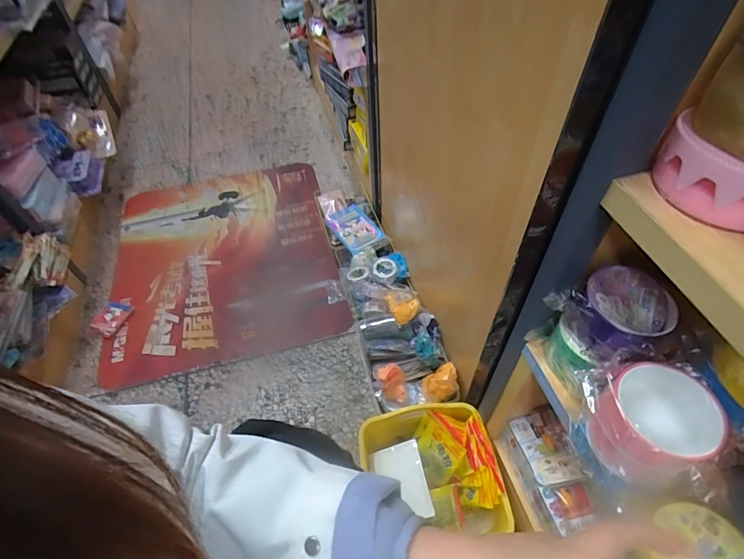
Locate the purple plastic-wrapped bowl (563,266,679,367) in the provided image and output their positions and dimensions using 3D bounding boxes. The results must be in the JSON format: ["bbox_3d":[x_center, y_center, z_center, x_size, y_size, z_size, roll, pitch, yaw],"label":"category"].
[{"bbox_3d":[0.255,0.039,0.433,0.094,0.063,0.088,-1,52,2],"label":"purple plastic-wrapped bowl"}]

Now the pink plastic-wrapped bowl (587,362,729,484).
[{"bbox_3d":[0.248,0.130,0.373,0.085,0.076,0.081,-1,52,2],"label":"pink plastic-wrapped bowl"}]

